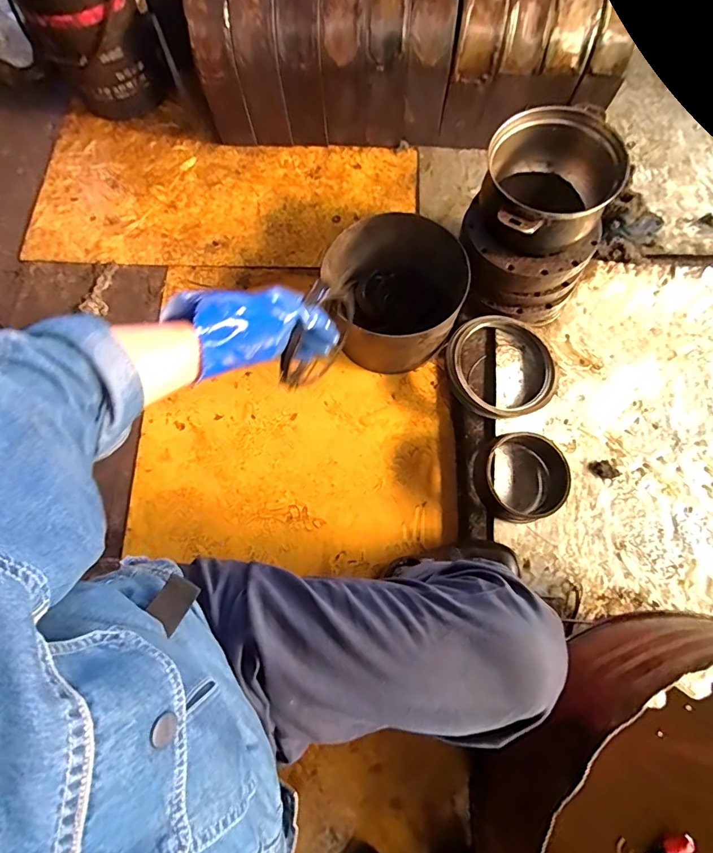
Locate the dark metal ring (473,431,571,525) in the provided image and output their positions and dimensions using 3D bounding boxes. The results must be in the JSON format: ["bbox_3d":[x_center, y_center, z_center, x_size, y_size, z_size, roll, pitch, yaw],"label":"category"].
[{"bbox_3d":[0.293,0.091,0.769,0.146,0.061,0.151,0,74,-1],"label":"dark metal ring"}]

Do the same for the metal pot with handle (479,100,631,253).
[{"bbox_3d":[0.328,-0.426,0.767,0.216,0.117,0.244,-2,74,-1],"label":"metal pot with handle"}]

